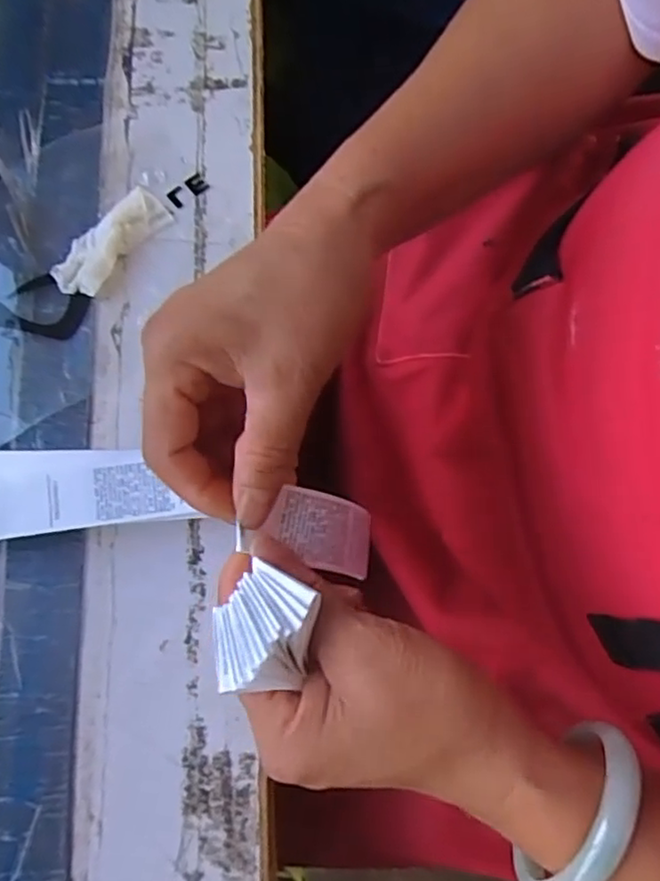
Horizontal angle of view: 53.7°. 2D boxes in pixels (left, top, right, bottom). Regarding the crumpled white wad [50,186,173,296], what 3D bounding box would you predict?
[{"bbox_3d":[-0.125,-0.113,0.369,0.030,0.009,0.075,39,79,7],"label":"crumpled white wad"}]

